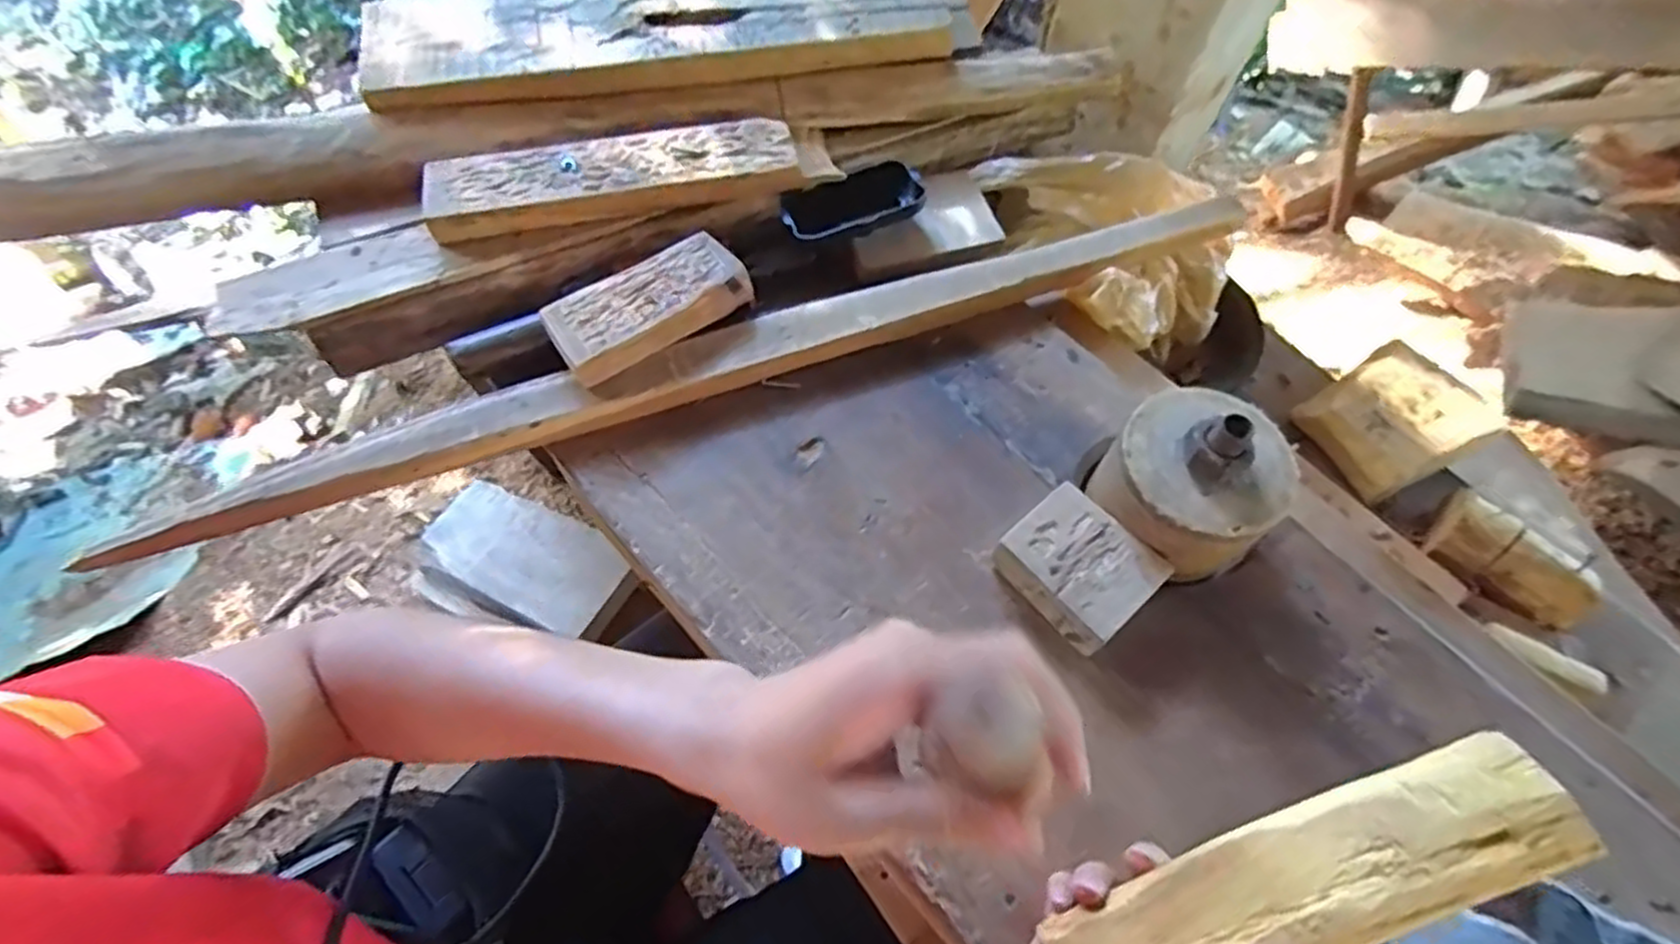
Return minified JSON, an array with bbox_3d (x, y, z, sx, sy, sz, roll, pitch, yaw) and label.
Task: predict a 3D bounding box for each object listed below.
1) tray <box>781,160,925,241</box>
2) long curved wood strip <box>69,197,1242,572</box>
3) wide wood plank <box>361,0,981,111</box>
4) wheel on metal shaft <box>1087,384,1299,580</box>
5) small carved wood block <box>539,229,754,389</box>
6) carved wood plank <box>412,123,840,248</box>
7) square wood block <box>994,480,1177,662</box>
[{"bbox_3d":[0.010,-0.212,0.585,0.115,0.017,0.057,-23,67,-12],"label":"tray"},{"bbox_3d":[-0.074,-0.087,0.540,0.798,0.024,0.039,-18,65,-10],"label":"long curved wood strip"},{"bbox_3d":[-0.122,-0.362,0.609,0.480,0.032,0.116,-11,64,-7],"label":"wide wood plank"},{"bbox_3d":[0.217,0.004,0.459,0.103,0.091,0.103,1,64,-1],"label":"wheel on metal shaft"},{"bbox_3d":[-0.135,-0.117,0.535,0.136,0.026,0.062,-33,69,-17],"label":"small carved wood block"},{"bbox_3d":[-0.154,-0.226,0.572,0.295,0.024,0.061,-12,65,-7],"label":"carved wood plank"},{"bbox_3d":[0.146,0.058,0.465,0.083,0.028,0.070,42,70,17],"label":"square wood block"}]

